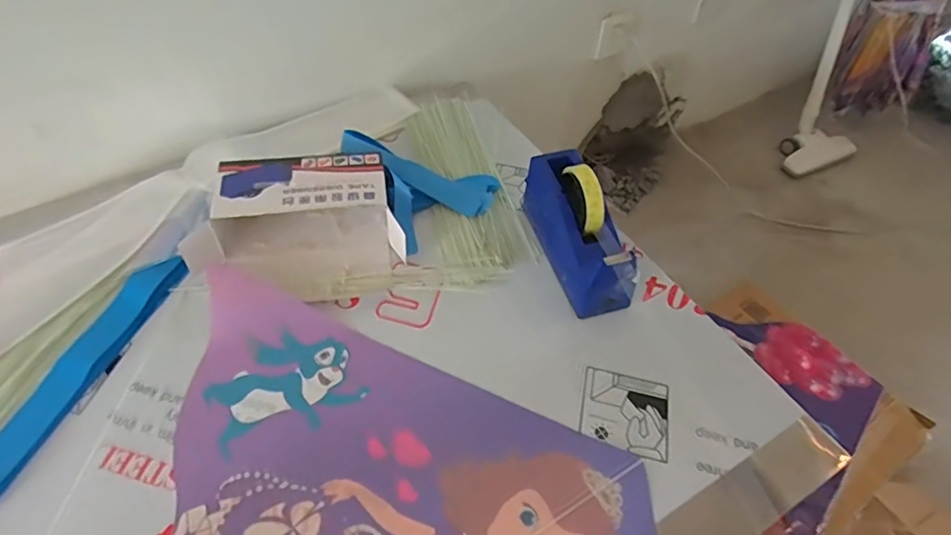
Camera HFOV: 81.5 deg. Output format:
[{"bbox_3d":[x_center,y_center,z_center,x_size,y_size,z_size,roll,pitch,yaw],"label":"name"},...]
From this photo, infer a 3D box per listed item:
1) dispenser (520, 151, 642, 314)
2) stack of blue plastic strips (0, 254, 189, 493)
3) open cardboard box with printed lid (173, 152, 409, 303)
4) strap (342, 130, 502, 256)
[{"bbox_3d":[0.127,-0.052,0.686,0.066,0.118,0.209,-14,54,-13],"label":"dispenser"},{"bbox_3d":[-0.429,0.105,0.600,0.056,0.018,0.305,15,53,9],"label":"stack of blue plastic strips"},{"bbox_3d":[-0.223,-0.058,0.701,0.250,0.072,0.178,-2,52,-4],"label":"open cardboard box with printed lid"},{"bbox_3d":[-0.072,-0.143,0.795,0.176,0.044,0.223,-23,56,-19],"label":"strap"}]

